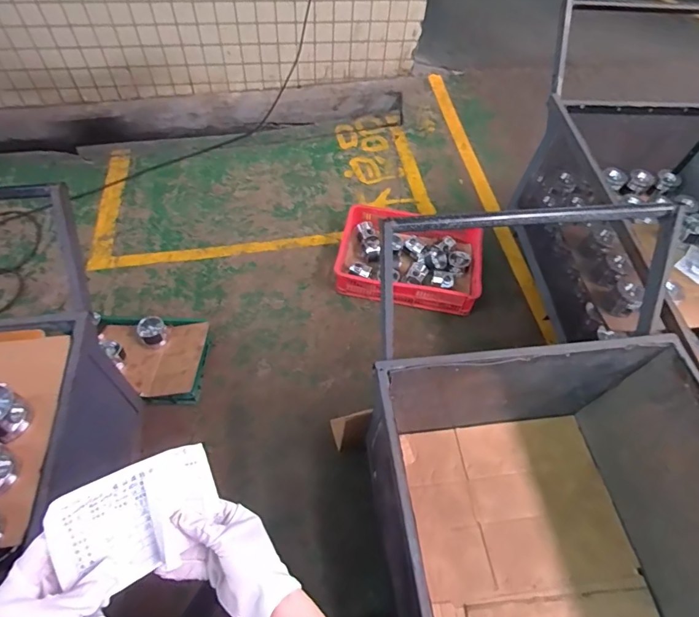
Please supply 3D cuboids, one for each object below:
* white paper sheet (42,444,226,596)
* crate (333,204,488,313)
[{"bbox_3d":[-0.199,0.200,0.409,0.139,0.013,0.096,-17,89,-36],"label":"white paper sheet"},{"bbox_3d":[0.280,-0.259,1.961,0.638,0.148,0.482,13,55,5],"label":"crate"}]

